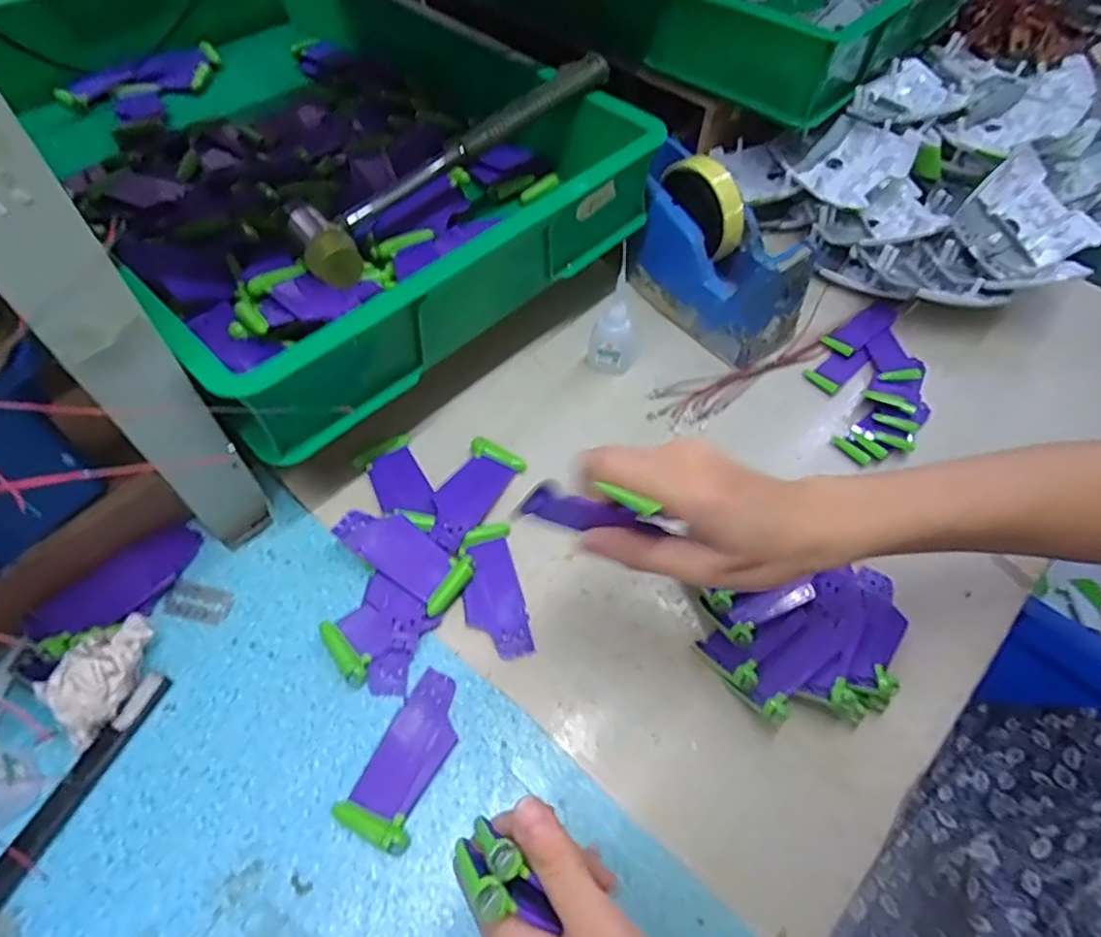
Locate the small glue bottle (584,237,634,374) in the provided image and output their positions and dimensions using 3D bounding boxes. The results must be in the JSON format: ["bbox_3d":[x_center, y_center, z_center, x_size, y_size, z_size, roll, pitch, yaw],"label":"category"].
[{"bbox_3d":[0.053,-0.118,0.483,0.035,0.095,0.034,30,60,15],"label":"small glue bottle"}]

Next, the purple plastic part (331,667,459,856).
[{"bbox_3d":[-0.077,0.159,0.347,0.041,0.008,0.089,27,59,13],"label":"purple plastic part"}]

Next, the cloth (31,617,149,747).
[{"bbox_3d":[-0.251,0.116,0.352,0.041,0.039,0.060,36,61,18],"label":"cloth"}]

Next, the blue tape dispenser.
[{"bbox_3d":[0.130,-0.187,0.522,0.070,0.106,0.185,-34,65,-23],"label":"blue tape dispenser"}]

